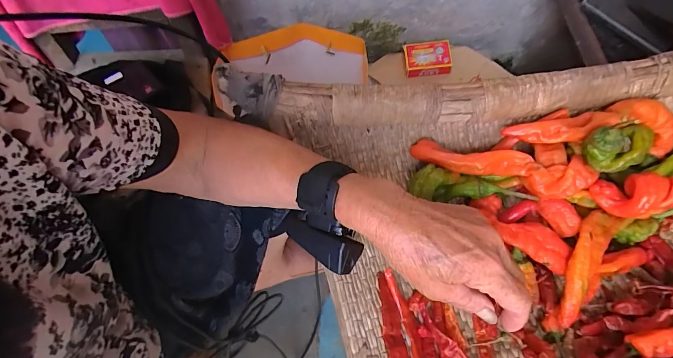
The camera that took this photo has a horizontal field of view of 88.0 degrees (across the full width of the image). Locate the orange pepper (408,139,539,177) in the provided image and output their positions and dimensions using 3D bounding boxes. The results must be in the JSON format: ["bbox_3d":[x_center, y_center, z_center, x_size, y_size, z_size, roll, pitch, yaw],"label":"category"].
[{"bbox_3d":[0.132,-0.019,0.347,0.111,0.019,0.027,14,64,10],"label":"orange pepper"}]

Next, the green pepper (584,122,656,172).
[{"bbox_3d":[0.264,-0.033,0.321,0.057,0.038,0.039,-25,64,-10],"label":"green pepper"}]

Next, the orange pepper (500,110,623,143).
[{"bbox_3d":[0.220,-0.048,0.342,0.099,0.023,0.027,-7,62,0],"label":"orange pepper"}]

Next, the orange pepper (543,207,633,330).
[{"bbox_3d":[0.230,0.083,0.322,0.037,0.032,0.127,29,81,17],"label":"orange pepper"}]

